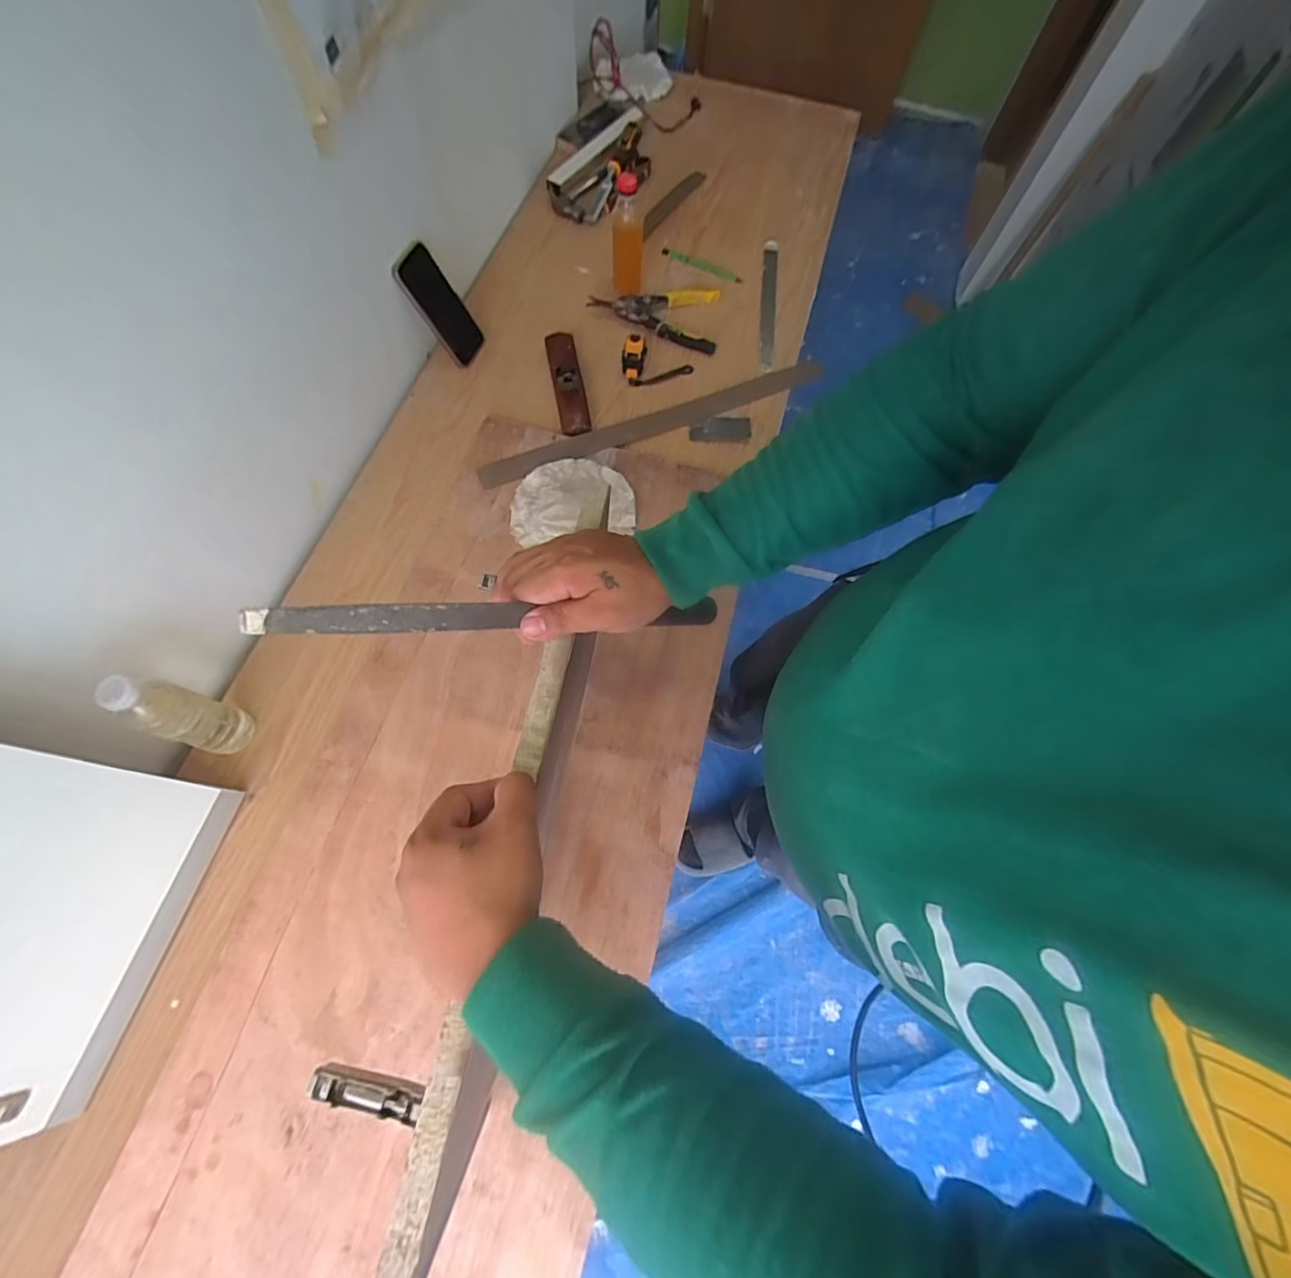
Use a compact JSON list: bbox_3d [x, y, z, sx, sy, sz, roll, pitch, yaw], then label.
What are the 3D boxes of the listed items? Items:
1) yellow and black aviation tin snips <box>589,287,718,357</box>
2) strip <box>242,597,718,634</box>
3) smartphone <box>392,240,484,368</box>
[{"bbox_3d":[0.016,-0.578,0.979,0.222,0.030,0.139,7,67,1],"label":"yellow and black aviation tin snips"},{"bbox_3d":[-0.081,-0.014,0.391,0.326,0.027,0.008,-4,26,-33],"label":"strip"},{"bbox_3d":[-0.319,-0.521,0.868,0.015,0.163,0.077,26,77,33],"label":"smartphone"}]

